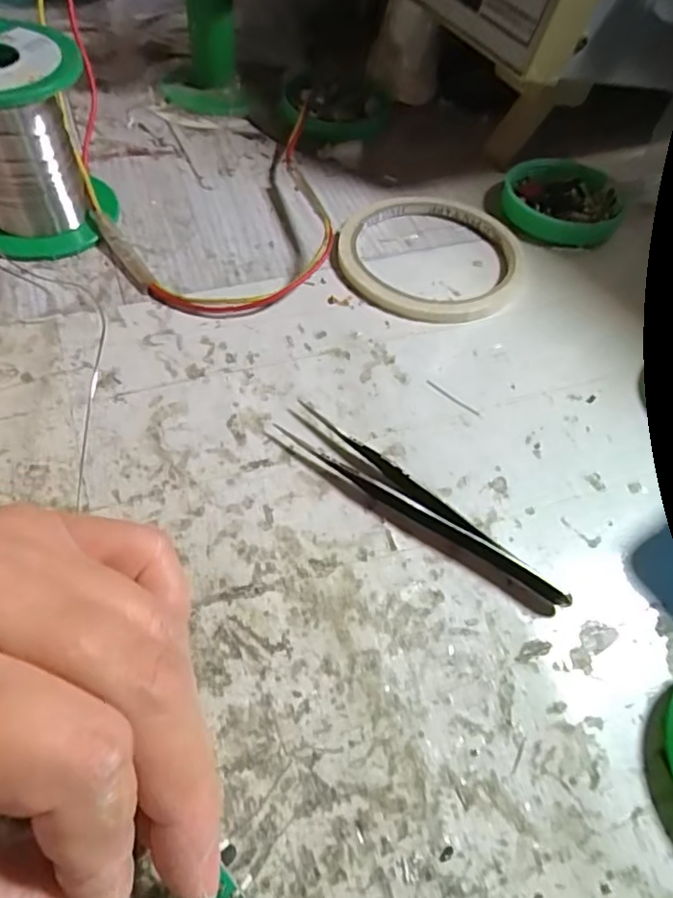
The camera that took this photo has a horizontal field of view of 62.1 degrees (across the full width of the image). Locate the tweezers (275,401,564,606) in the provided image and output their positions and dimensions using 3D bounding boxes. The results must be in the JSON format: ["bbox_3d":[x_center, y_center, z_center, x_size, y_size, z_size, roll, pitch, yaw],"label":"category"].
[{"bbox_3d":[0.029,0.020,0.199,0.112,0.011,0.013,35,61,17],"label":"tweezers"}]

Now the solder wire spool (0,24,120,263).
[{"bbox_3d":[-0.141,-0.134,0.249,0.069,0.075,0.062,-20,61,-17],"label":"solder wire spool"}]

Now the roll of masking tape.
[{"bbox_3d":[0.045,-0.097,0.280,0.087,0.005,0.089,2,57,-4],"label":"roll of masking tape"}]

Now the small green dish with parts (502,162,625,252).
[{"bbox_3d":[0.123,-0.136,0.307,0.063,0.013,0.059,2,57,-4],"label":"small green dish with parts"}]

